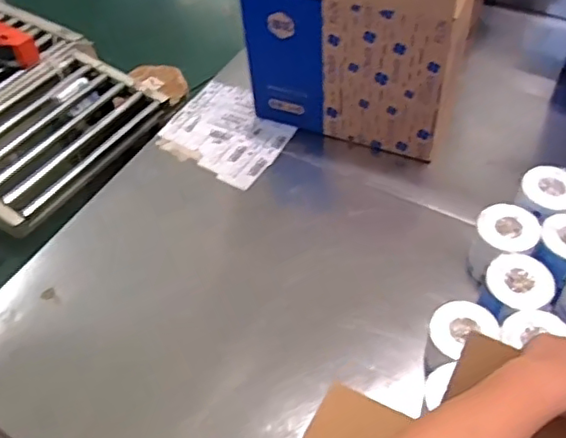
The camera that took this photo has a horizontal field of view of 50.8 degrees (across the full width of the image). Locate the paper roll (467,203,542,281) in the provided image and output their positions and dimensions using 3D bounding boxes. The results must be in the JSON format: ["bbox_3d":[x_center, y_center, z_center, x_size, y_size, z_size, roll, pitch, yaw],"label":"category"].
[{"bbox_3d":[0.371,0.043,1.002,0.095,0.108,0.096,-2,51,3],"label":"paper roll"}]

